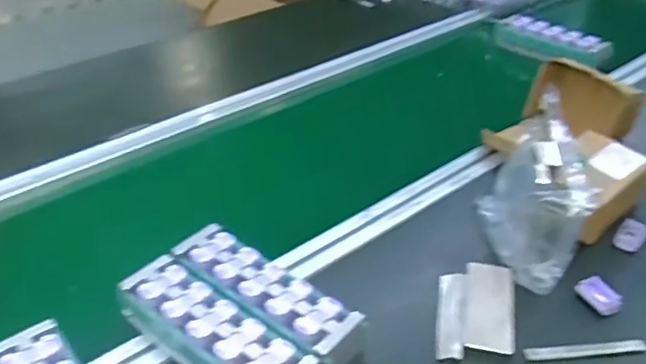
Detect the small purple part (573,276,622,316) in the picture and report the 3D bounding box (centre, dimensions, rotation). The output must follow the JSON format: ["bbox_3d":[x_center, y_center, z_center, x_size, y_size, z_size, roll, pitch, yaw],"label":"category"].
[{"bbox_3d":[0.264,0.107,0.587,0.028,0.008,0.040,-14,36,-18],"label":"small purple part"}]

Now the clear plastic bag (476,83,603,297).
[{"bbox_3d":[0.215,0.010,0.621,0.076,0.140,0.133,-6,34,-7],"label":"clear plastic bag"}]

